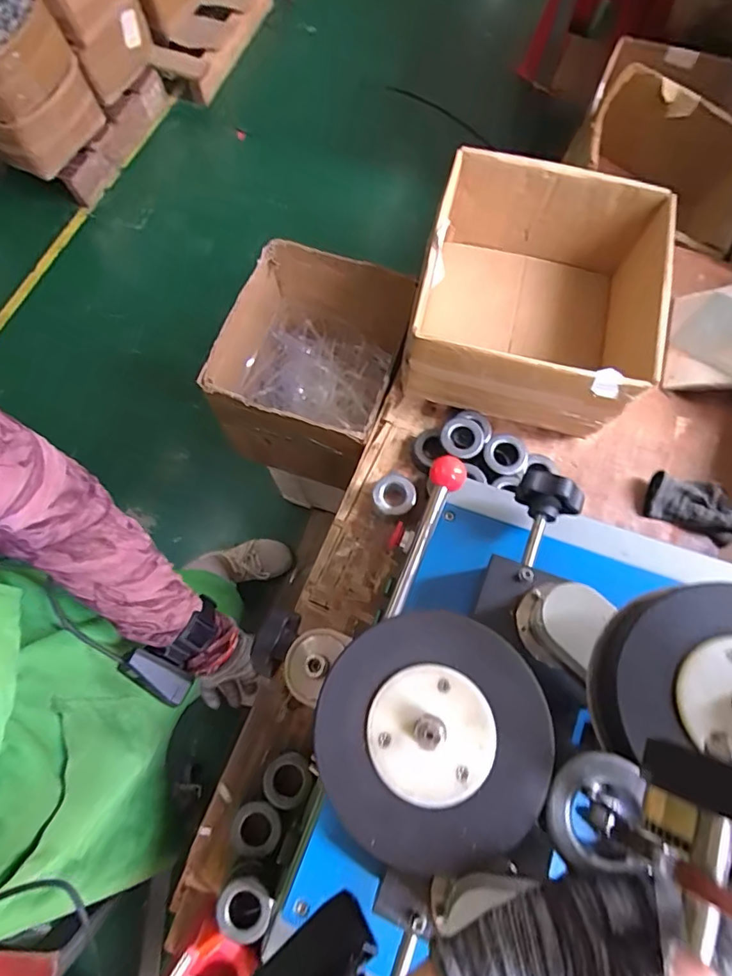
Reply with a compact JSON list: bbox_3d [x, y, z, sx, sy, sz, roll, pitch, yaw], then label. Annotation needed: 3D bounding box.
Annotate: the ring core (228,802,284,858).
[{"bbox_3d":[-0.131,0.412,0.616,0.057,0.036,0.062,22,75,7],"label":"ring core"}]

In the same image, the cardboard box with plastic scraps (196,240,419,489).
[{"bbox_3d":[-0.089,-0.219,0.973,0.288,0.291,0.322,17,74,5],"label":"cardboard box with plastic scraps"}]

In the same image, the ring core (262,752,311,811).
[{"bbox_3d":[-0.096,0.362,0.634,0.057,0.041,0.057,0,73,0],"label":"ring core"}]

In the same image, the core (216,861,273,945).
[{"bbox_3d":[-0.132,0.461,0.564,0.058,0.041,0.057,0,73,0],"label":"core"}]

